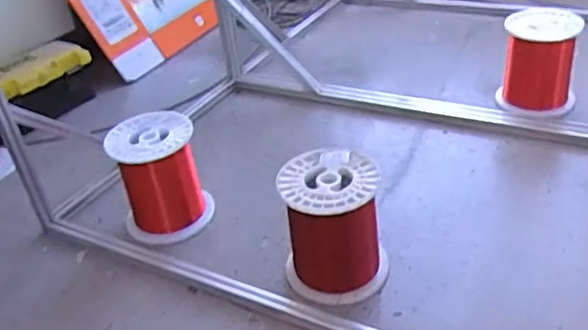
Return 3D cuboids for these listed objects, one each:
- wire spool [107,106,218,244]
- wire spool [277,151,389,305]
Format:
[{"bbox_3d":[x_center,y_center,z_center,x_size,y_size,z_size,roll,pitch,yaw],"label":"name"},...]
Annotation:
[{"bbox_3d":[-0.318,0.027,1.439,0.204,0.231,0.195,-17,37,-12],"label":"wire spool"},{"bbox_3d":[0.079,0.122,1.234,0.206,0.233,0.216,-5,36,4],"label":"wire spool"}]

